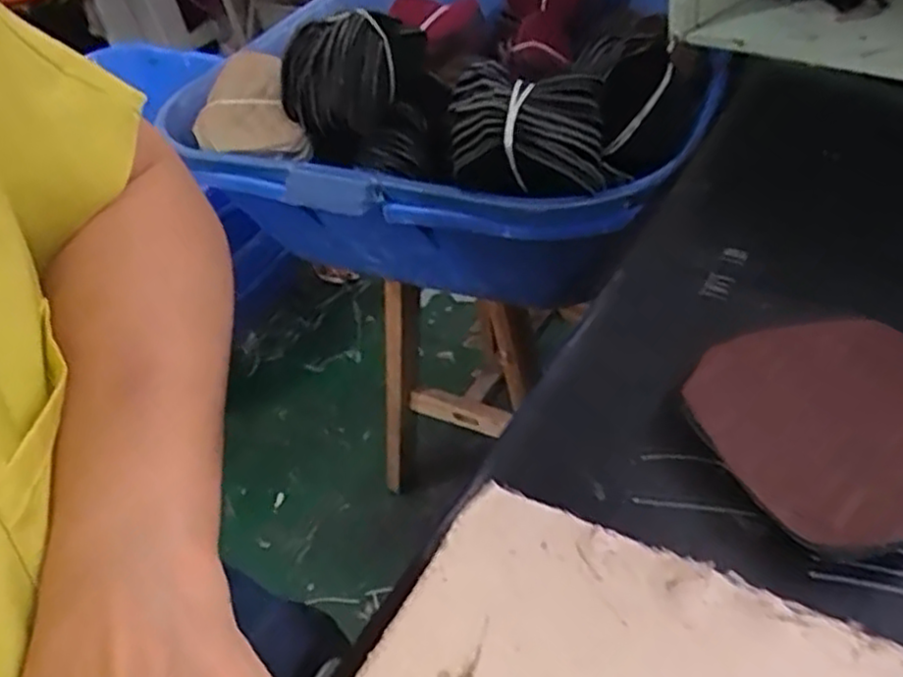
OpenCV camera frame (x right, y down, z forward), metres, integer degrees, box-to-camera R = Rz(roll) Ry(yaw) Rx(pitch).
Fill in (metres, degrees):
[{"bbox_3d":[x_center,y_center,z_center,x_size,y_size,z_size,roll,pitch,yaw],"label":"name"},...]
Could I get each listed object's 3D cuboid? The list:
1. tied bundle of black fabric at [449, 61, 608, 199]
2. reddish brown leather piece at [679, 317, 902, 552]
[{"bbox_3d":[0.053,-0.141,0.504,0.104,0.077,0.063,0,42,14],"label":"tied bundle of black fabric"},{"bbox_3d":[0.146,0.026,0.280,0.106,0.013,0.097,-31,44,-26],"label":"reddish brown leather piece"}]

